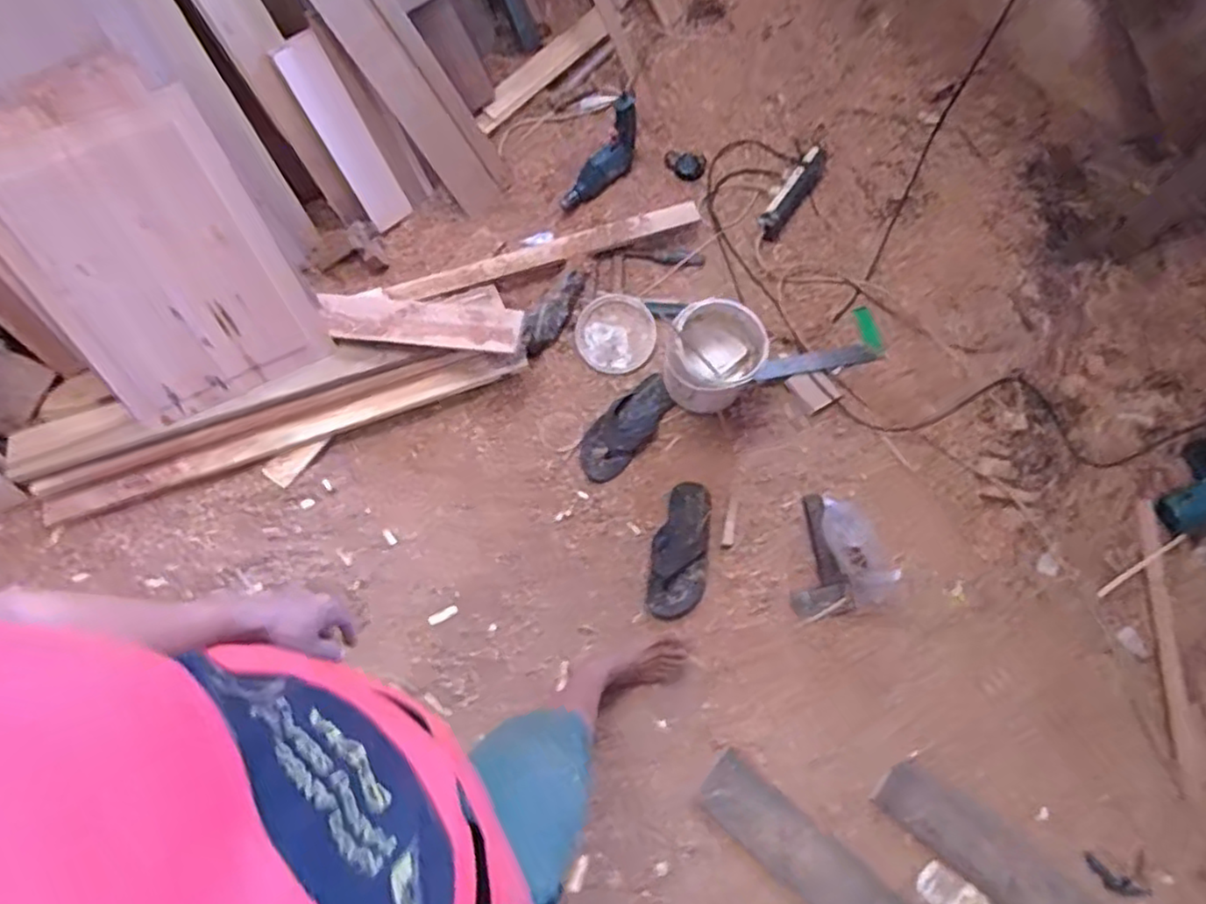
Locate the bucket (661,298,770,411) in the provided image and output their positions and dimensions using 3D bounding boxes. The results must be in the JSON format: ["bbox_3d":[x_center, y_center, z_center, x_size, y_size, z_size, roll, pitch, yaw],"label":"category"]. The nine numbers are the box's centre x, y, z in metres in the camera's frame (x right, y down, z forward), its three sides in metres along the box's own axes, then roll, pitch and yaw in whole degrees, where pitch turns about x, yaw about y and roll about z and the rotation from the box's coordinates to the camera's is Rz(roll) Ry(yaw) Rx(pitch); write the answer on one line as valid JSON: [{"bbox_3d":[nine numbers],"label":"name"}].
[{"bbox_3d":[0.230,-0.193,1.455,0.187,0.223,0.193,0,74,-1],"label":"bucket"}]

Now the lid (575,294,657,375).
[{"bbox_3d":[0.031,-0.274,1.590,0.175,0.020,0.186,0,71,0],"label":"lid"}]

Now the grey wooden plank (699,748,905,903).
[{"bbox_3d":[0.406,0.769,1.248,0.519,0.019,0.112,39,75,12],"label":"grey wooden plank"}]

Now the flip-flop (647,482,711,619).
[{"bbox_3d":[0.159,0.201,1.433,0.112,0.027,0.276,6,71,2],"label":"flip-flop"}]

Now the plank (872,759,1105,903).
[{"bbox_3d":[0.810,0.831,1.336,0.621,0.022,0.132,37,75,6],"label":"plank"}]

